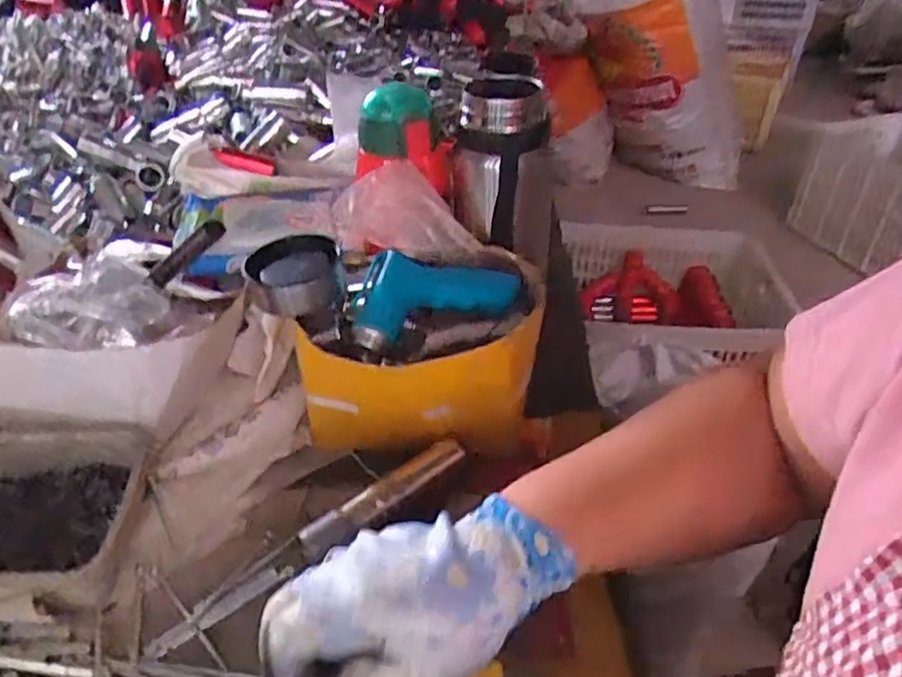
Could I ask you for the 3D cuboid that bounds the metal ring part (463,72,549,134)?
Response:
[{"bbox_3d":[0.043,-0.187,0.528,0.064,0.031,0.080,4,38,4],"label":"metal ring part"}]

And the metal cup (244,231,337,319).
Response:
[{"bbox_3d":[-0.111,-0.044,0.483,0.060,0.036,0.063,1,37,-1],"label":"metal cup"}]

